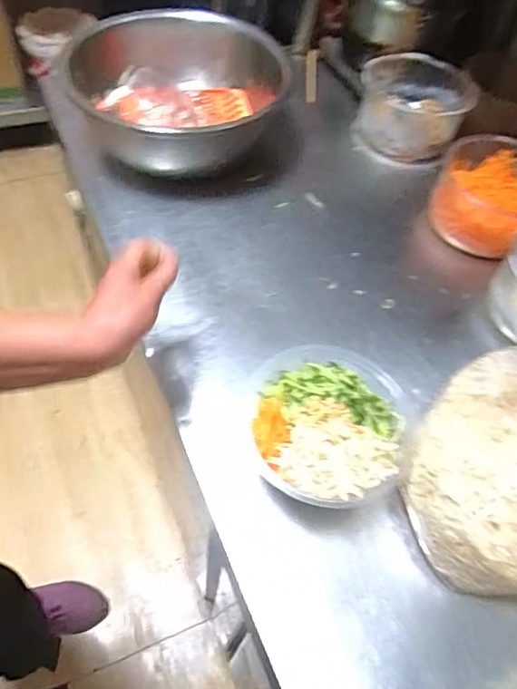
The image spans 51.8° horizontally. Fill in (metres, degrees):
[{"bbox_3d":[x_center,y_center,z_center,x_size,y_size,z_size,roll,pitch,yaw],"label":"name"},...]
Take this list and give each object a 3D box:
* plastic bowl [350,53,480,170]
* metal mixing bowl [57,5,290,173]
[{"bbox_3d":[0.262,-0.400,0.906,0.178,0.096,0.186,3,55,-5],"label":"plastic bowl"},{"bbox_3d":[-0.122,-0.388,0.822,0.305,0.112,0.313,3,55,-5],"label":"metal mixing bowl"}]

